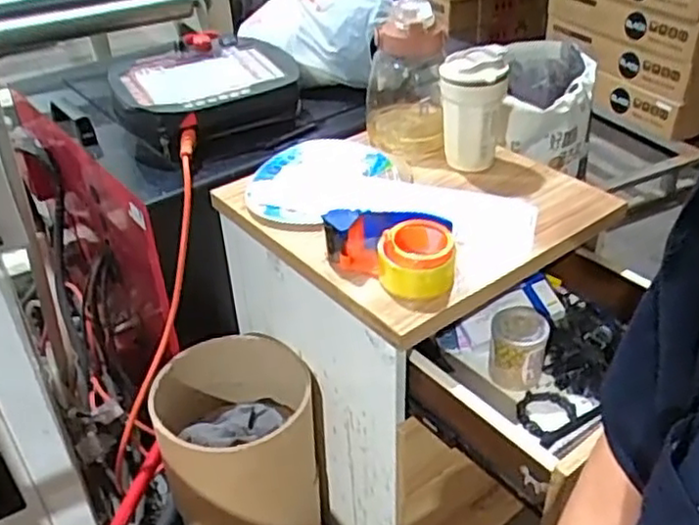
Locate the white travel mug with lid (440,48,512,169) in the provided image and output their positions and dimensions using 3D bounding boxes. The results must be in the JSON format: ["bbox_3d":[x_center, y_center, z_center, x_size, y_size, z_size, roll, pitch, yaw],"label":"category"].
[{"bbox_3d":[0.171,-0.214,0.982,0.086,0.154,0.081,3,36,7],"label":"white travel mug with lid"}]

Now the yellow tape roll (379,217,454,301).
[{"bbox_3d":[0.074,-0.005,0.783,0.083,0.052,0.081,2,36,5],"label":"yellow tape roll"}]

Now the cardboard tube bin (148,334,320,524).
[{"bbox_3d":[-0.150,0.317,1.024,0.196,0.370,0.207,-1,36,1],"label":"cardboard tube bin"}]

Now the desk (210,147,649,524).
[{"bbox_3d":[0.154,0.161,1.022,0.398,0.508,0.577,-27,43,-31],"label":"desk"}]

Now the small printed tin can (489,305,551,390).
[{"bbox_3d":[0.206,0.106,0.857,0.065,0.090,0.068,-1,36,1],"label":"small printed tin can"}]

